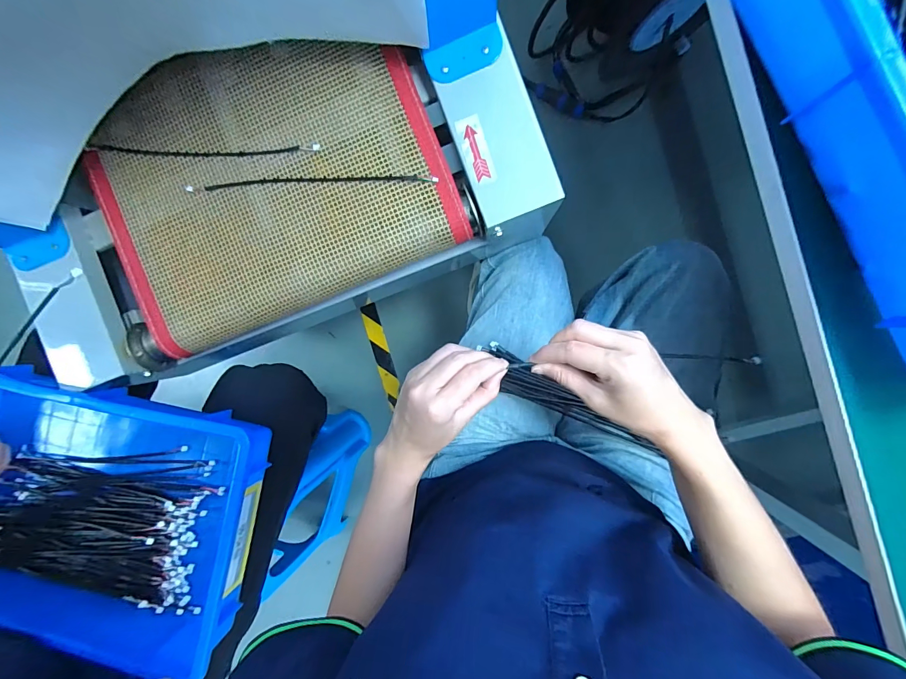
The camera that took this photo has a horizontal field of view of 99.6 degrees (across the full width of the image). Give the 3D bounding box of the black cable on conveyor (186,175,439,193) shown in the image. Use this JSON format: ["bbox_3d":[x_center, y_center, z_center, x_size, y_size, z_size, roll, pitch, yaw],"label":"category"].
[{"bbox_3d":[-0.157,-0.175,0.425,0.282,0.011,0.014,0,93,5],"label":"black cable on conveyor"}]

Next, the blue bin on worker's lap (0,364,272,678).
[{"bbox_3d":[-0.433,0.208,0.477,0.395,0.089,0.301,9,94,5],"label":"blue bin on worker's lap"}]

